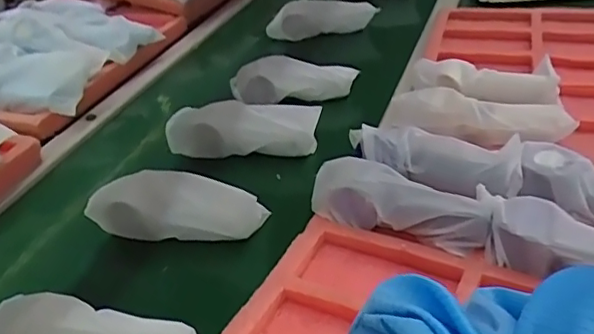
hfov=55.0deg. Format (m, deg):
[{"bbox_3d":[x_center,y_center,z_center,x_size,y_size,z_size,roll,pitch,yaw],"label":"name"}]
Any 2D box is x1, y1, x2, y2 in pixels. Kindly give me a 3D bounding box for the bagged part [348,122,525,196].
[{"bbox_3d":[0.136,-0.007,0.589,0.181,0.044,0.060,11,37,23],"label":"bagged part"}]

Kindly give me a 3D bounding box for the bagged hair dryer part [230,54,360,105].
[{"bbox_3d":[-0.005,-0.129,0.832,0.176,0.069,0.044,-8,34,-3],"label":"bagged hair dryer part"}]

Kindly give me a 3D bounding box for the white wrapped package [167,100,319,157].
[{"bbox_3d":[-0.070,-0.048,0.729,0.196,0.065,0.046,3,35,13],"label":"white wrapped package"}]

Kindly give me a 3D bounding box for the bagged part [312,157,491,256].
[{"bbox_3d":[0.099,0.035,0.562,0.179,0.052,0.059,12,38,25],"label":"bagged part"}]

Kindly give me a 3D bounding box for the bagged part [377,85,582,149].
[{"bbox_3d":[0.220,-0.059,0.688,0.208,0.050,0.066,10,37,22],"label":"bagged part"}]

